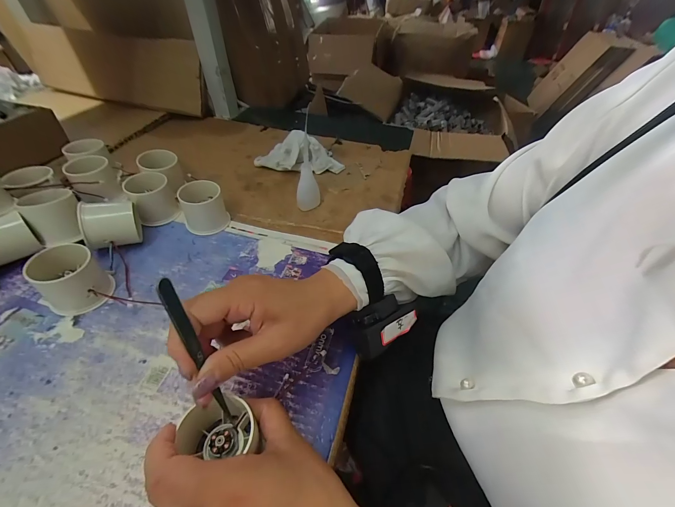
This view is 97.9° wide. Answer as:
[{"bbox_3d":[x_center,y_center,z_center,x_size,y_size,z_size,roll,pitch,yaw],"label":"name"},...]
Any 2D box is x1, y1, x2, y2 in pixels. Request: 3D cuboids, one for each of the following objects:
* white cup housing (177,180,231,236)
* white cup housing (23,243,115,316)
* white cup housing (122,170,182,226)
[{"bbox_3d":[-0.175,-0.063,0.389,0.059,0.053,0.048,-30,55,-29],"label":"white cup housing"},{"bbox_3d":[-0.268,0.027,0.295,0.060,0.051,0.055,2,46,-2],"label":"white cup housing"},{"bbox_3d":[-0.245,-0.074,0.391,0.052,0.054,0.048,-20,51,-21],"label":"white cup housing"}]

